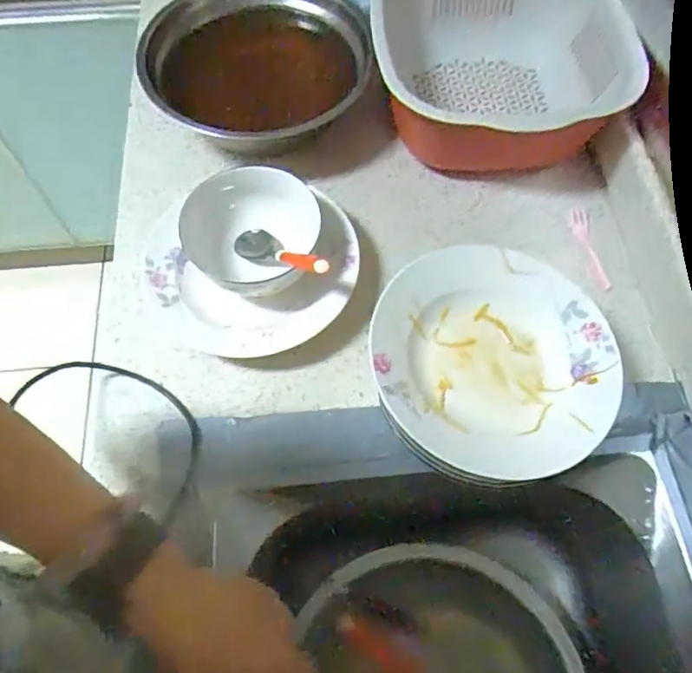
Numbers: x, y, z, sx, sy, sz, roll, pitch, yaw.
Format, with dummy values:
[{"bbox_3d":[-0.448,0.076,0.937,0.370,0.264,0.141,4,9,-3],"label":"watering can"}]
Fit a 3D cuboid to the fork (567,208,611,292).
[{"bbox_3d":[0.249,-0.090,0.573,0.020,0.009,0.092,-7,65,-4],"label":"fork"}]

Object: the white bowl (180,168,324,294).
[{"bbox_3d":[-0.091,-0.105,0.524,0.102,0.049,0.113,36,69,15],"label":"white bowl"}]

